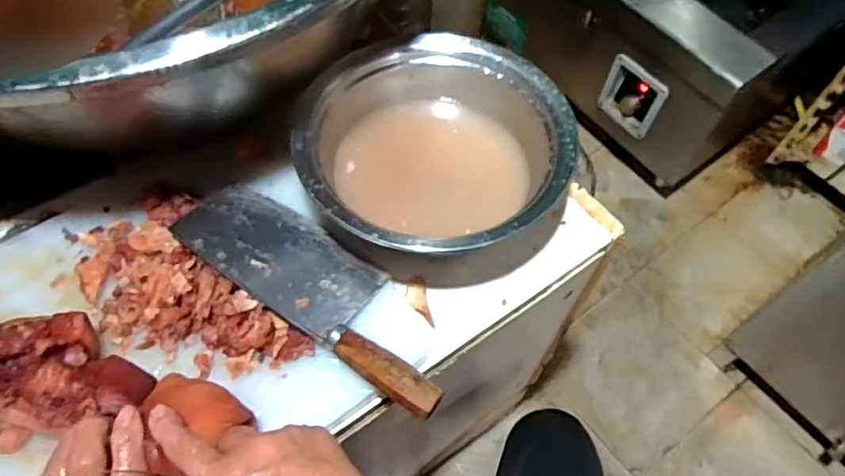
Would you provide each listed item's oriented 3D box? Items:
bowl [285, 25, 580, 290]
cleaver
[{"bbox_3d":[0.012,-0.070,0.564,0.248,0.119,0.224,-6,60,-5],"label":"bowl"},{"bbox_3d":[-0.088,0.036,0.497,0.275,0.021,0.087,32,64,16],"label":"cleaver"}]

